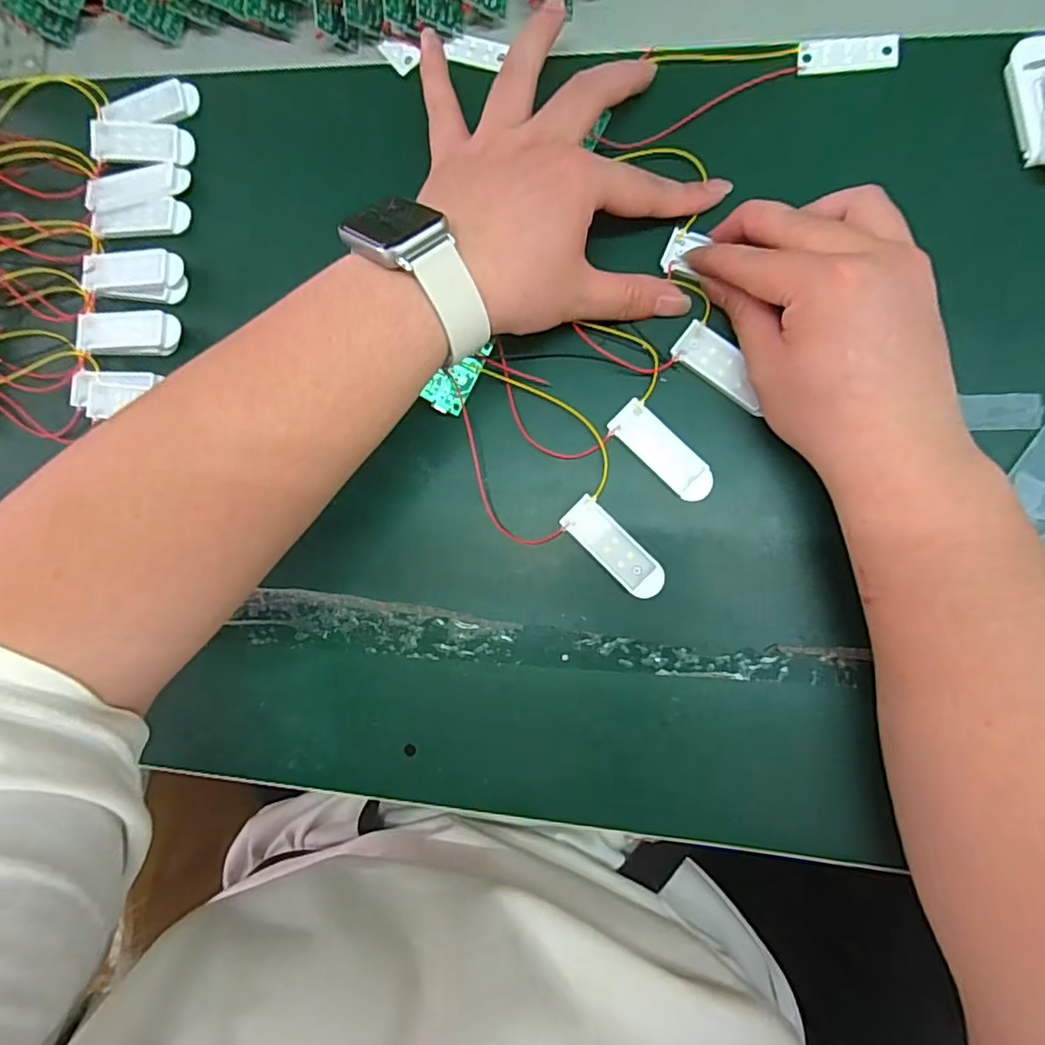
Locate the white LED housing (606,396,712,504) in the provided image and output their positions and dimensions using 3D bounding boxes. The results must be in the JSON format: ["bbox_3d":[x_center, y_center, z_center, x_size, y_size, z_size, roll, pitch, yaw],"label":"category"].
[{"bbox_3d":[0.069,-0.035,0.293,0.020,0.004,0.057,-45,83,4],"label":"white LED housing"}]

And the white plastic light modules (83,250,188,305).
[{"bbox_3d":[-0.219,-0.140,0.336,0.055,0.009,0.025,8,89,8],"label":"white plastic light modules"}]

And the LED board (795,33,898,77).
[{"bbox_3d":[0.162,-0.232,0.296,0.047,0.004,0.015,3,112,11],"label":"LED board"}]

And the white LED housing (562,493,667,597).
[{"bbox_3d":[0.046,0.013,0.294,0.058,0.004,0.020,45,94,7],"label":"white LED housing"}]

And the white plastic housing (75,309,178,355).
[{"bbox_3d":[-0.220,-0.107,0.335,0.061,0.009,0.024,5,89,8],"label":"white plastic housing"}]

